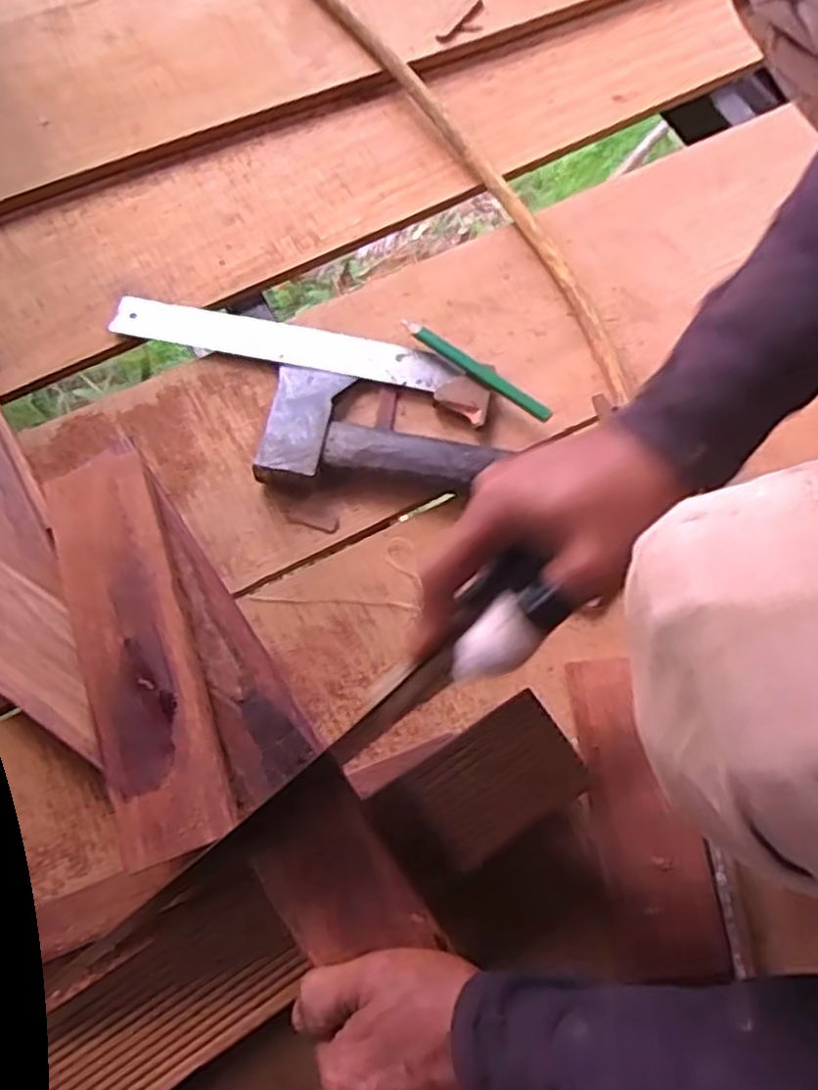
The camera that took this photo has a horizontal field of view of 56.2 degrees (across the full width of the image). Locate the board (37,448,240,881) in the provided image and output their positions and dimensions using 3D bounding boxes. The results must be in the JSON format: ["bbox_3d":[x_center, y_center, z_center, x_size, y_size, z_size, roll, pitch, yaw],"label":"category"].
[{"bbox_3d":[-0.162,0.055,0.448,0.064,0.010,0.242,-20,72,-3],"label":"board"}]

